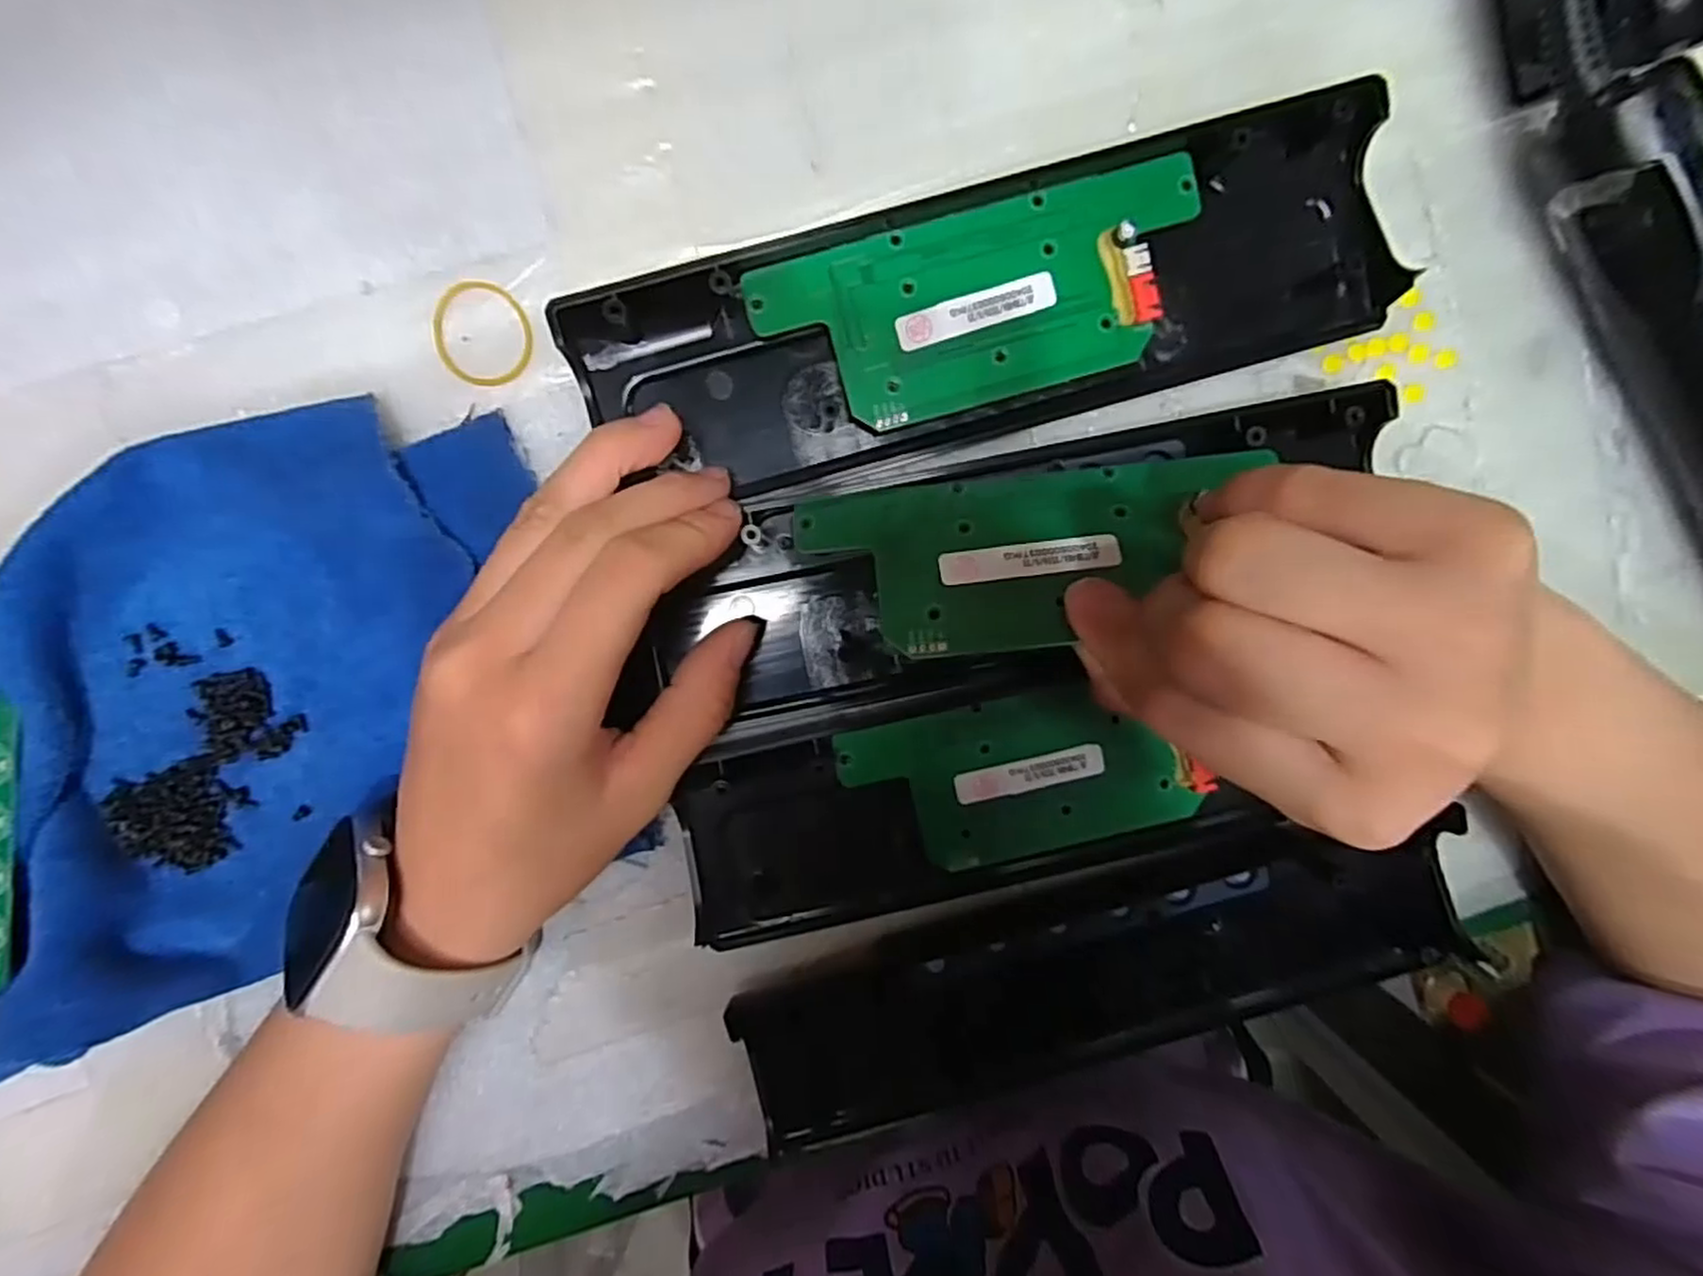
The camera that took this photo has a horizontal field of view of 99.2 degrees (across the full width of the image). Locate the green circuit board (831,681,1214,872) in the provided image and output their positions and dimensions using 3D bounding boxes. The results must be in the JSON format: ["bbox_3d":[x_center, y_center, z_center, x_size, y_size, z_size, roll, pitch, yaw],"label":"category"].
[{"bbox_3d":[0.053,0.046,0.238,0.105,0.008,0.053,-13,97,-2],"label":"green circuit board"}]

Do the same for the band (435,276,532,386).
[{"bbox_3d":[-0.112,-0.092,0.219,0.030,0.004,0.030,0,96,-3],"label":"band"}]

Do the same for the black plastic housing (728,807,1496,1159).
[{"bbox_3d":[0.088,0.118,0.246,0.245,0.017,0.062,-14,97,-1],"label":"black plastic housing"}]

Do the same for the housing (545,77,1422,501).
[{"bbox_3d":[0.042,-0.099,0.220,0.244,0.020,0.070,-14,97,-2],"label":"housing"}]

